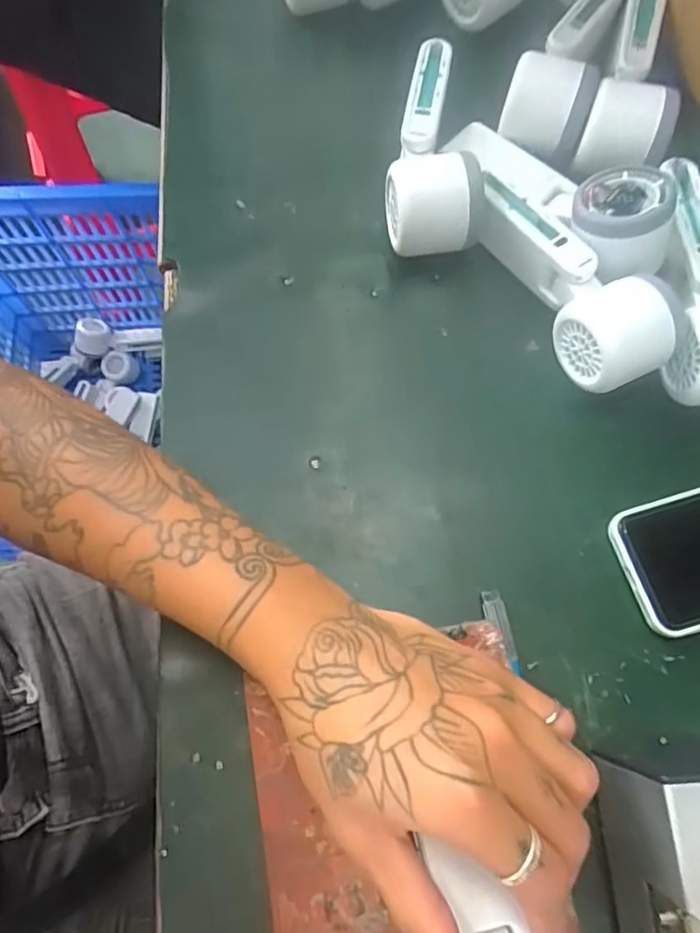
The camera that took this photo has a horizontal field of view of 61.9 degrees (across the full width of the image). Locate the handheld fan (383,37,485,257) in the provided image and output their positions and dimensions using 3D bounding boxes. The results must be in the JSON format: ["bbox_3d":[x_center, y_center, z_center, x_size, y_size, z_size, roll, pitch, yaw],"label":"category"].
[{"bbox_3d":[0.049,-0.224,0.400,0.061,0.048,0.161,-4,72,-4],"label":"handheld fan"}]

